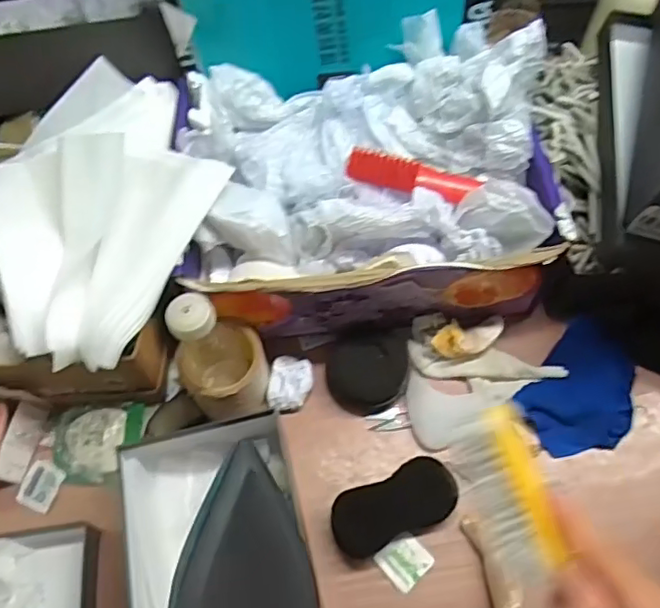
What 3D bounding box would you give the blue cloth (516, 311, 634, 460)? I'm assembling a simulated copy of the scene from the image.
[{"bbox_3d":[0.283,0.093,0.650,0.106,0.034,0.152,38,68,20],"label":"blue cloth"}]

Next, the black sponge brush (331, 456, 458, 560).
[{"bbox_3d":[0.066,0.203,0.600,0.129,0.027,0.061,-22,62,-10],"label":"black sponge brush"}]

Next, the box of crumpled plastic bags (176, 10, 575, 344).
[{"bbox_3d":[0.037,-0.136,0.677,0.387,0.177,0.292,-7,61,-2],"label":"box of crumpled plastic bags"}]

